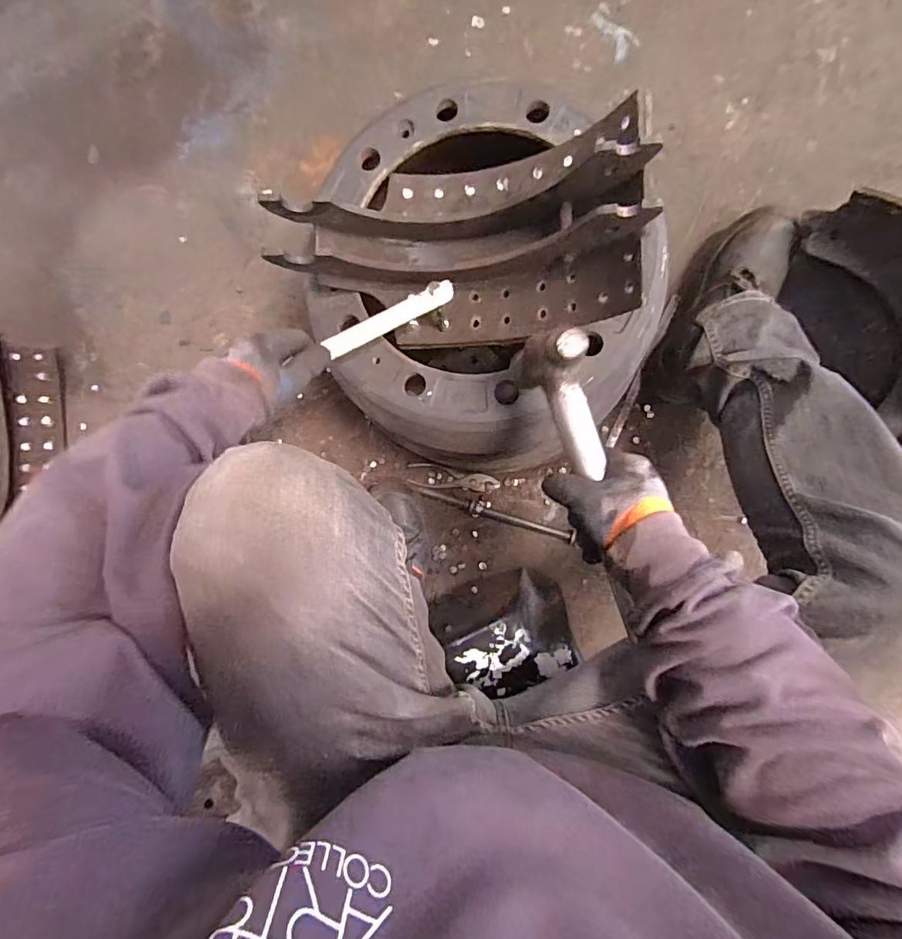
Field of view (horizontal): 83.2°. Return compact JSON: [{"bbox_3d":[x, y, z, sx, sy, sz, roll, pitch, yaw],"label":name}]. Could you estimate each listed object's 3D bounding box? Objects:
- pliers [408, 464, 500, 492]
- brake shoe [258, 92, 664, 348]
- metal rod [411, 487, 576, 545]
[{"bbox_3d":[0.005,0.013,0.800,0.141,0.007,0.037,4,87,7],"label":"pliers"},{"bbox_3d":[0.006,-0.249,0.525,0.352,0.160,0.195,0,87,7],"label":"brake shoe"},{"bbox_3d":[0.068,0.070,0.787,0.253,0.015,0.022,17,89,8],"label":"metal rod"}]

